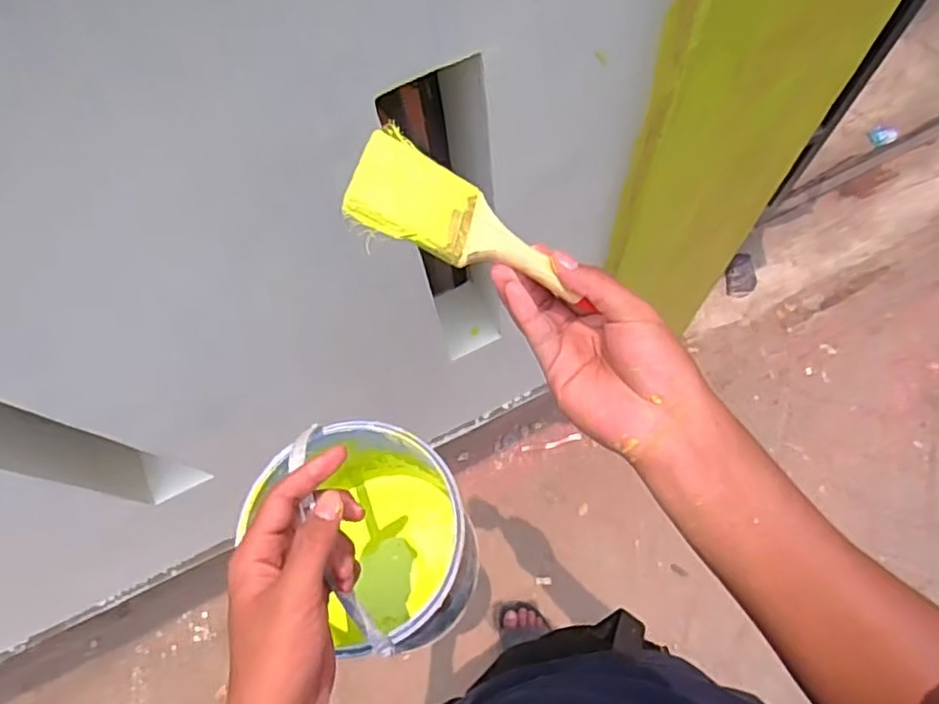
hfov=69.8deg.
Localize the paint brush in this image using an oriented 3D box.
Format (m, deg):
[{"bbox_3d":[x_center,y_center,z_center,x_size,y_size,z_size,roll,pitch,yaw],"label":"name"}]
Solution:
[{"bbox_3d":[0.004,-0.072,0.391,0.148,0.021,0.062,26,76,-19],"label":"paint brush"}]

